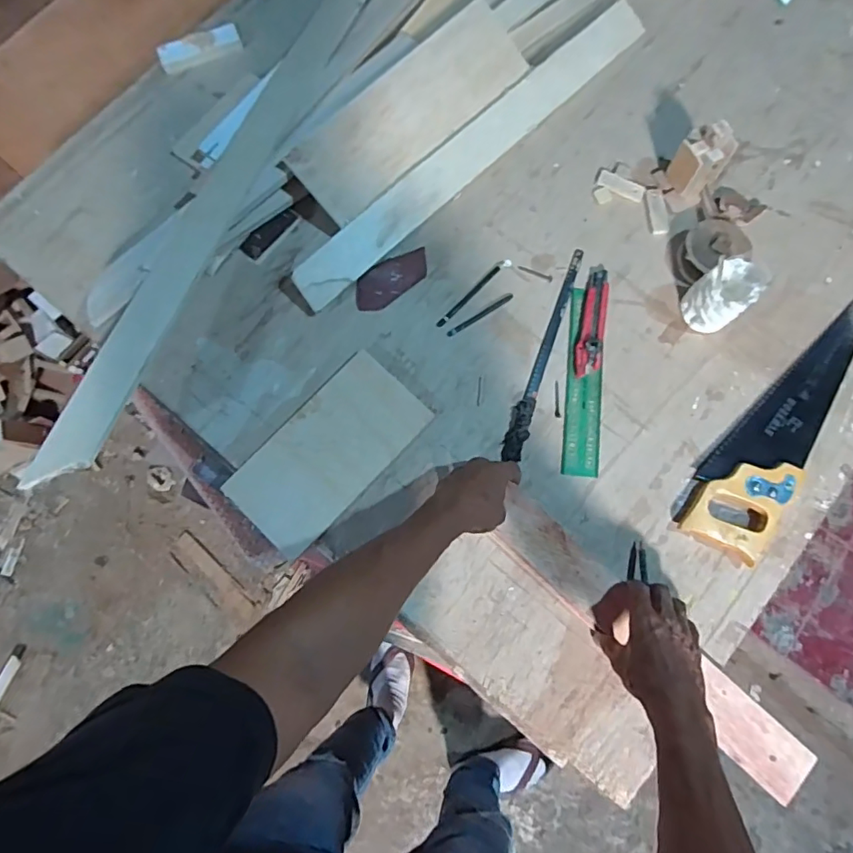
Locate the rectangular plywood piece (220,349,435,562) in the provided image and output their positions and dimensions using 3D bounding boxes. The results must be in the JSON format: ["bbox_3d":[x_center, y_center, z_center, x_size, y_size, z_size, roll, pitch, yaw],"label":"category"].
[{"bbox_3d":[-0.122,0.032,0.662,0.127,0.014,0.247,43,80,7],"label":"rectangular plywood piece"}]

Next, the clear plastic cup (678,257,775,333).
[{"bbox_3d":[0.372,-0.165,0.663,0.069,0.094,0.066,0,78,-1],"label":"clear plastic cup"}]

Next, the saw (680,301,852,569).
[{"bbox_3d":[0.465,-0.012,0.669,0.100,0.027,0.399,39,80,7],"label":"saw"}]

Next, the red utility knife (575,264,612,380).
[{"bbox_3d":[0.223,-0.143,0.699,0.034,0.019,0.164,12,78,1],"label":"red utility knife"}]

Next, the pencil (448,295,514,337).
[{"bbox_3d":[0.072,-0.150,0.709,0.104,0.004,0.011,-33,81,-8],"label":"pencil"}]

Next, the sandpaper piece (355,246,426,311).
[{"bbox_3d":[-0.047,-0.196,0.703,0.108,0.008,0.049,-34,95,8],"label":"sandpaper piece"}]

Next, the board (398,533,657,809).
[{"bbox_3d":[0.132,0.281,0.620,0.312,0.022,0.140,41,80,7],"label":"board"}]

